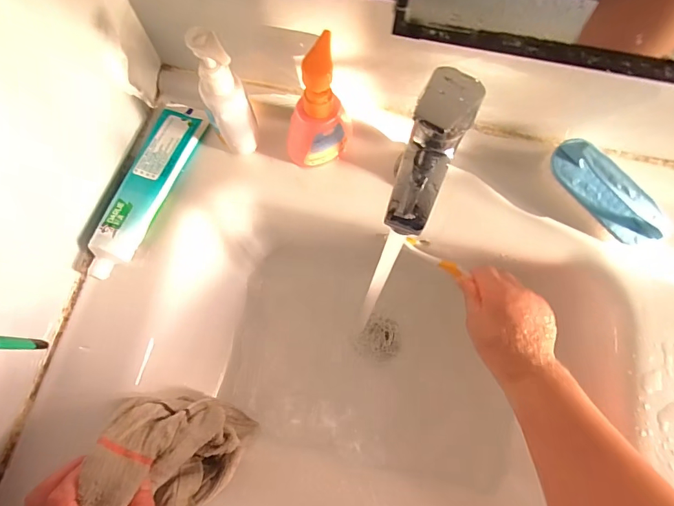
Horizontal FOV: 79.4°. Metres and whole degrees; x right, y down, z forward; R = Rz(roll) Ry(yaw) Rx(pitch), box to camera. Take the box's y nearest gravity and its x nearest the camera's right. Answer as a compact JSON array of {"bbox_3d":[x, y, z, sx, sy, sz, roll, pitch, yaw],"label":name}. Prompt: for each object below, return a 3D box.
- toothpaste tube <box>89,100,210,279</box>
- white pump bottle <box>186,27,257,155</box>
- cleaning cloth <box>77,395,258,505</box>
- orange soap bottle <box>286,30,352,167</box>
[{"bbox_3d":[-0.190,-0.072,0.406,0.047,0.030,0.200,17,73,4],"label":"toothpaste tube"},{"bbox_3d":[-0.101,-0.140,0.369,0.040,0.124,0.035,-22,75,-8],"label":"white pump bottle"},{"bbox_3d":[-0.144,0.181,0.351,0.097,0.107,0.103,16,73,4],"label":"cleaning cloth"},{"bbox_3d":[-0.014,-0.129,0.372,0.065,0.130,0.035,-40,78,-12],"label":"orange soap bottle"}]

